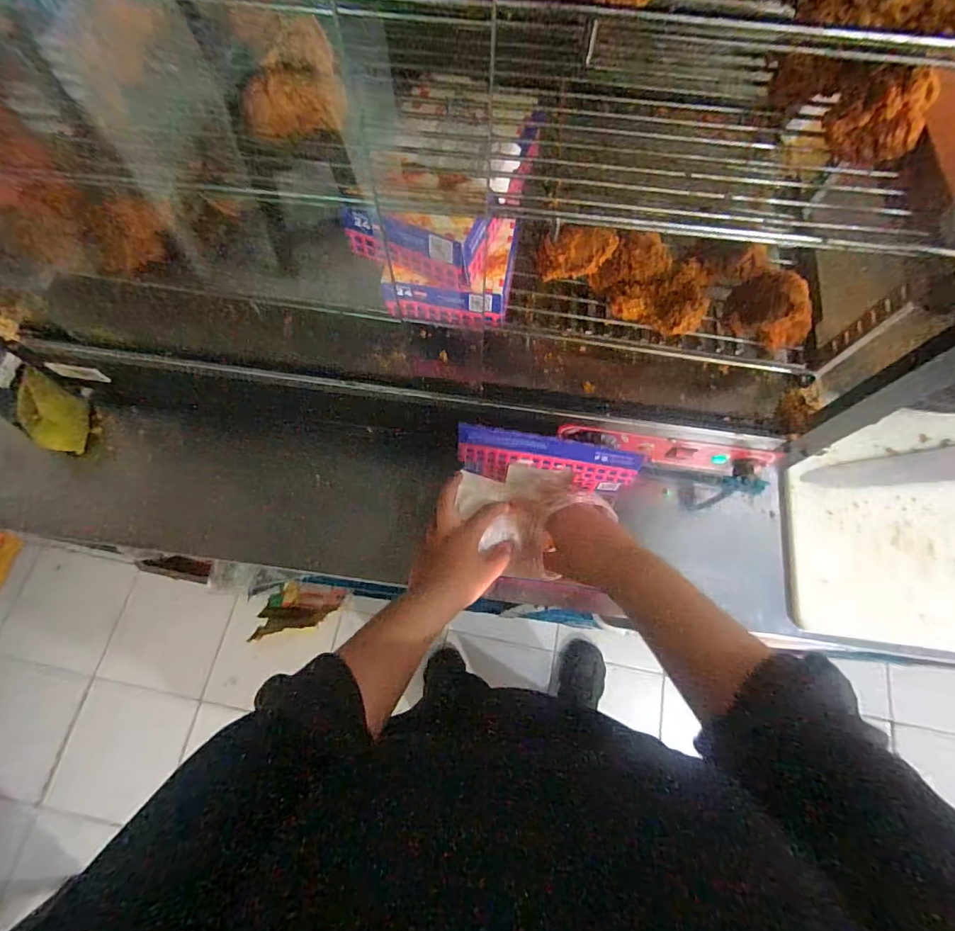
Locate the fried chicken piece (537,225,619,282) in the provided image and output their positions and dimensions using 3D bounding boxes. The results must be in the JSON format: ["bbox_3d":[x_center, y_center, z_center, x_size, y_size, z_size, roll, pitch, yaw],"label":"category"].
[{"bbox_3d":[0.095,-0.205,0.467,0.075,0.024,0.045,3,108,15],"label":"fried chicken piece"}]

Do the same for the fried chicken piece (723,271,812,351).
[{"bbox_3d":[0.280,-0.148,0.455,0.070,0.049,0.065,-9,72,-4],"label":"fried chicken piece"}]

